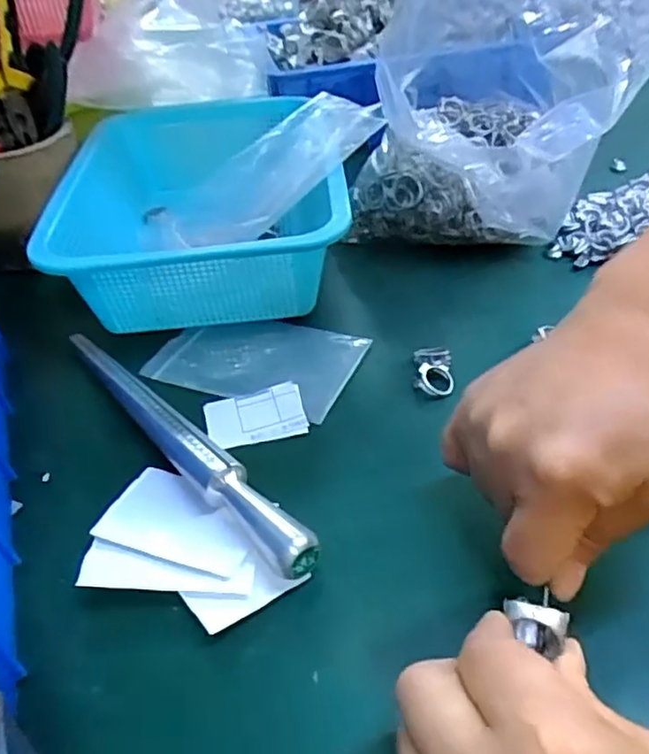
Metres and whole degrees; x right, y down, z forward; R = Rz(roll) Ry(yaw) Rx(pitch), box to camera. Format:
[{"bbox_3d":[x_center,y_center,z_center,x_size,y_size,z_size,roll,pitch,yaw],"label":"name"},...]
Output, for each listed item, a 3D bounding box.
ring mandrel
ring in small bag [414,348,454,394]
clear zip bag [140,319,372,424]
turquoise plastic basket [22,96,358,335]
[{"bbox_3d":[-0.082,0.027,0.343,0.021,0.020,0.233,-31,47,-26],"label":"ring mandrel"},{"bbox_3d":[0.064,-0.006,0.376,0.022,0.012,0.038,1,41,8],"label":"ring in small bag"},{"bbox_3d":[-0.042,-0.013,0.400,0.121,0.005,0.078,14,44,21],"label":"clear zip bag"},{"bbox_3d":[-0.082,-0.122,0.474,0.174,0.078,0.254,-5,41,0],"label":"turquoise plastic basket"}]

